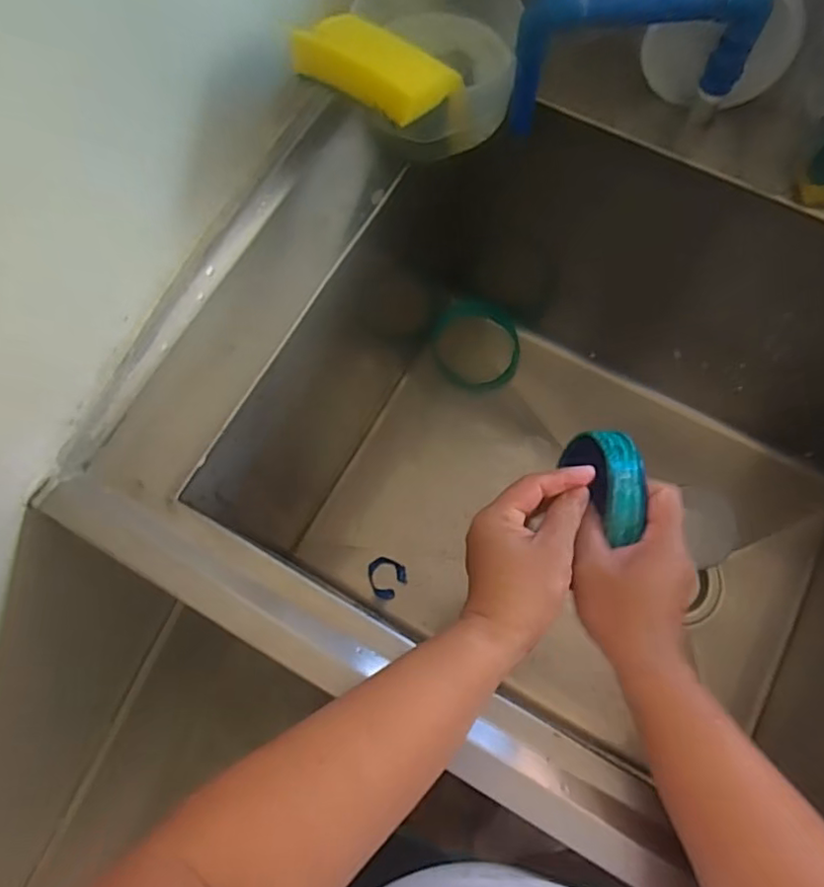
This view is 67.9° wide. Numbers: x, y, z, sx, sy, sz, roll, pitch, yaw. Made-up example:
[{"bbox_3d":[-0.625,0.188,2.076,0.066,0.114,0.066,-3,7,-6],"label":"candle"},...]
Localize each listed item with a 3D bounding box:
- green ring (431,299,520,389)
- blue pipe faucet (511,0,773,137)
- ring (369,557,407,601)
[{"bbox_3d":[0.094,-0.149,0.904,0.122,0.023,0.139,-11,84,12],"label":"green ring"},{"bbox_3d":[0.170,-0.299,0.475,0.181,0.110,0.023,-2,73,1],"label":"blue pipe faucet"},{"bbox_3d":[-0.031,0.174,0.792,0.048,0.013,0.053,-9,73,-1],"label":"ring"}]

